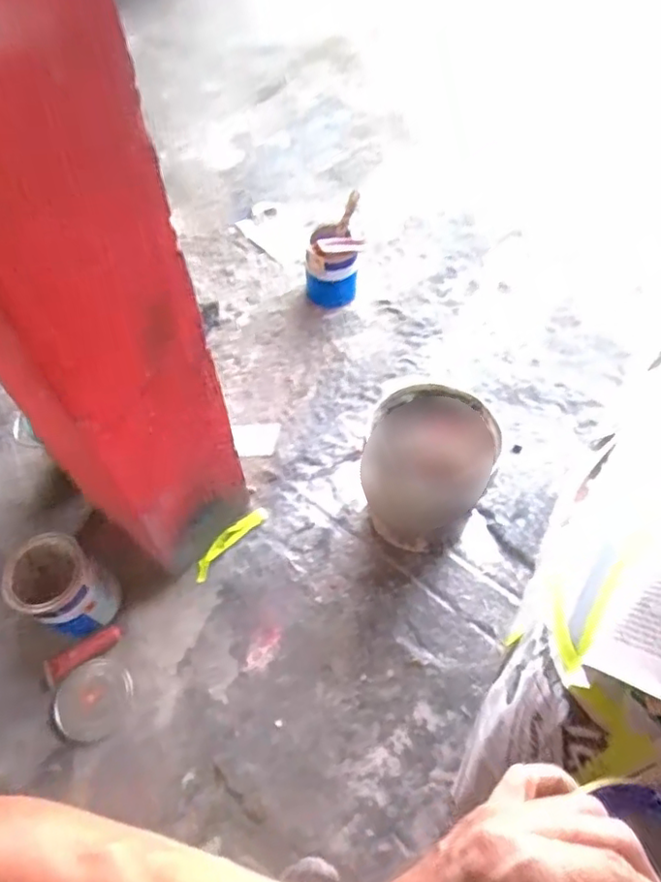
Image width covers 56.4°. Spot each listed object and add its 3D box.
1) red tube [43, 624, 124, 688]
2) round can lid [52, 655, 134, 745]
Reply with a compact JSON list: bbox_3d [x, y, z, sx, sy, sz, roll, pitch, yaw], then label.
[{"bbox_3d":[-0.551,0.473,1.366,0.203,0.030,0.058,-32,64,2],"label":"red tube"},{"bbox_3d":[-0.500,0.545,1.302,0.154,0.011,0.162,0,58,1],"label":"round can lid"}]

